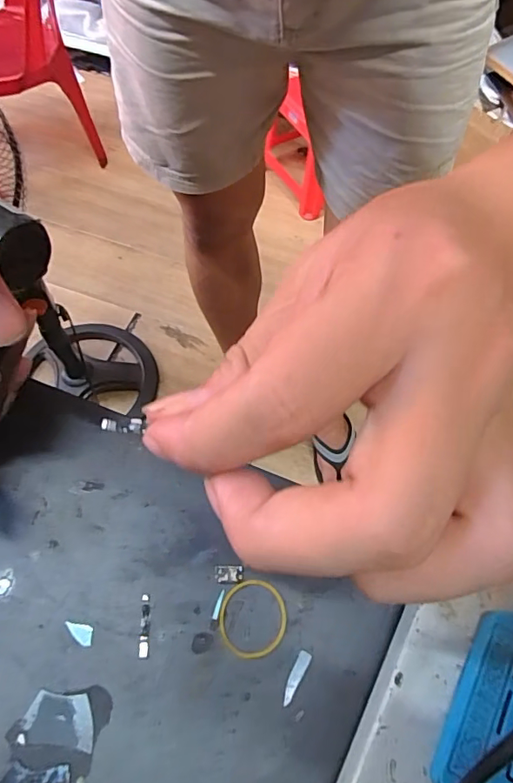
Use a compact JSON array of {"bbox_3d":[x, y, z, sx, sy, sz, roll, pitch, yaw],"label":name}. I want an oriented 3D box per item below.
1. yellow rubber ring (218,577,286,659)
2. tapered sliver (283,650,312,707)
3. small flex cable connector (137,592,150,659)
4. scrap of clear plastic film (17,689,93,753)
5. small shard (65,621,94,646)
[{"bbox_3d":[-0.001,0.092,0.200,0.027,0.004,0.030,4,62,0],"label":"yellow rubber ring"},{"bbox_3d":[0.015,0.111,0.190,0.005,0.004,0.020,27,65,12],"label":"tapered sliver"},{"bbox_3d":[-0.045,0.095,0.197,0.004,0.004,0.024,-2,62,-3],"label":"small flex cable connector"},{"bbox_3d":[-0.074,0.122,0.181,0.027,0.004,0.017,6,62,1],"label":"scrap of clear plastic film"},{"bbox_3d":[-0.072,0.097,0.195,0.012,0.004,0.007,9,62,3],"label":"small shard"}]

